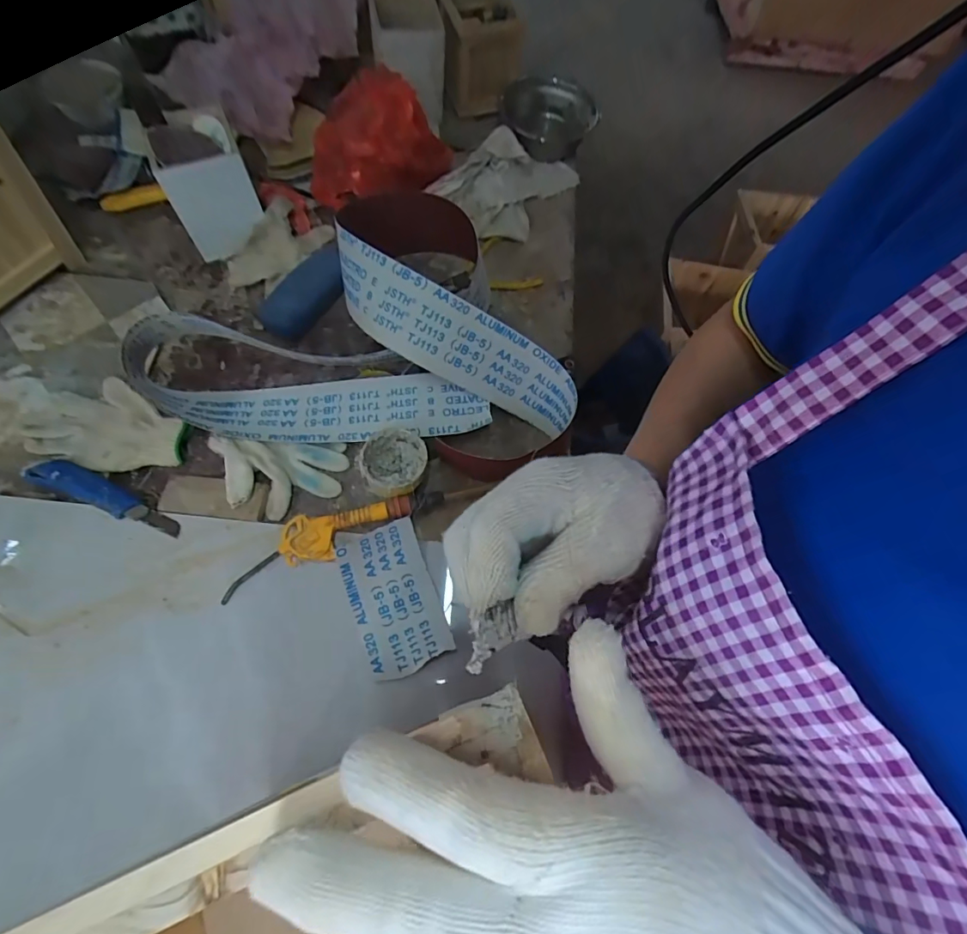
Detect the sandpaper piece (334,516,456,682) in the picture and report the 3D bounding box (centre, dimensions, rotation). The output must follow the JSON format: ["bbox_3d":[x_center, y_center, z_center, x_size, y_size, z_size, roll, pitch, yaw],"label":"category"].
[{"bbox_3d":[-0.103,0.138,0.547,0.093,0.046,0.171,-19,70,-13],"label":"sandpaper piece"}]

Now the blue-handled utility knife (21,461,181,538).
[{"bbox_3d":[-0.438,0.032,0.571,0.187,0.026,0.036,22,67,4],"label":"blue-handled utility knife"}]

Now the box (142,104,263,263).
[{"bbox_3d":[-0.387,-0.404,0.703,0.114,0.137,0.112,-21,70,-14],"label":"box"}]

